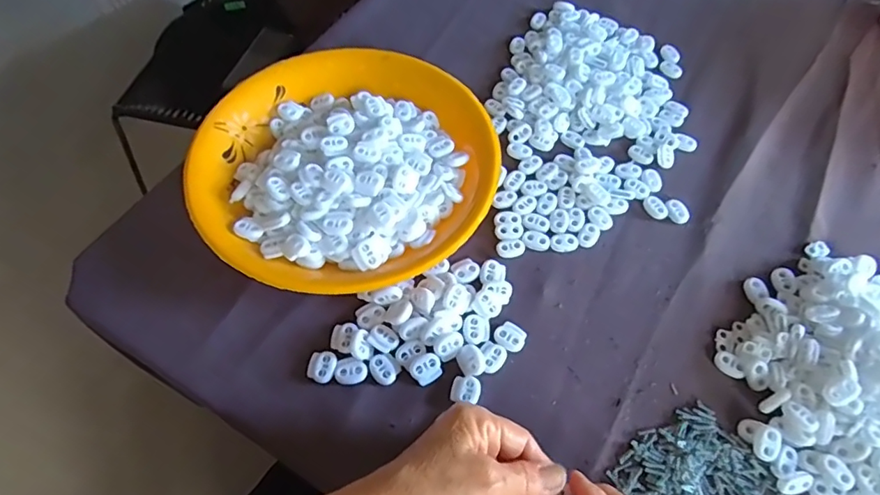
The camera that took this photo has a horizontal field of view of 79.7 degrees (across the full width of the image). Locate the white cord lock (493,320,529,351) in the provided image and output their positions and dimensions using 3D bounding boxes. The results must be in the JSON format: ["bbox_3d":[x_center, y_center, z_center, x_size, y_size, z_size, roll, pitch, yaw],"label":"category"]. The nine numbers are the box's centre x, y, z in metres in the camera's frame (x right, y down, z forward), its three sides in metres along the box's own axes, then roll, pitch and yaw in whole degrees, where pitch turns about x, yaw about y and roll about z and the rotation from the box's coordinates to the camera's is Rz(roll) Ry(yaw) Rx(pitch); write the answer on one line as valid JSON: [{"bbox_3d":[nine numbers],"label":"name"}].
[{"bbox_3d":[0.051,0.064,0.383,0.021,0.004,0.021,27,63,14],"label":"white cord lock"}]

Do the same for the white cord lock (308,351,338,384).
[{"bbox_3d":[-0.082,0.083,0.368,0.019,0.004,0.021,14,61,7],"label":"white cord lock"}]

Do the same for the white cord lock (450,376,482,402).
[{"bbox_3d":[0.018,0.098,0.361,0.020,0.004,0.018,9,60,4],"label":"white cord lock"}]

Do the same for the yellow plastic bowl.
[{"bbox_3d":[-0.074,-0.070,0.433,0.230,0.039,0.233,0,60,-1],"label":"yellow plastic bowl"}]

